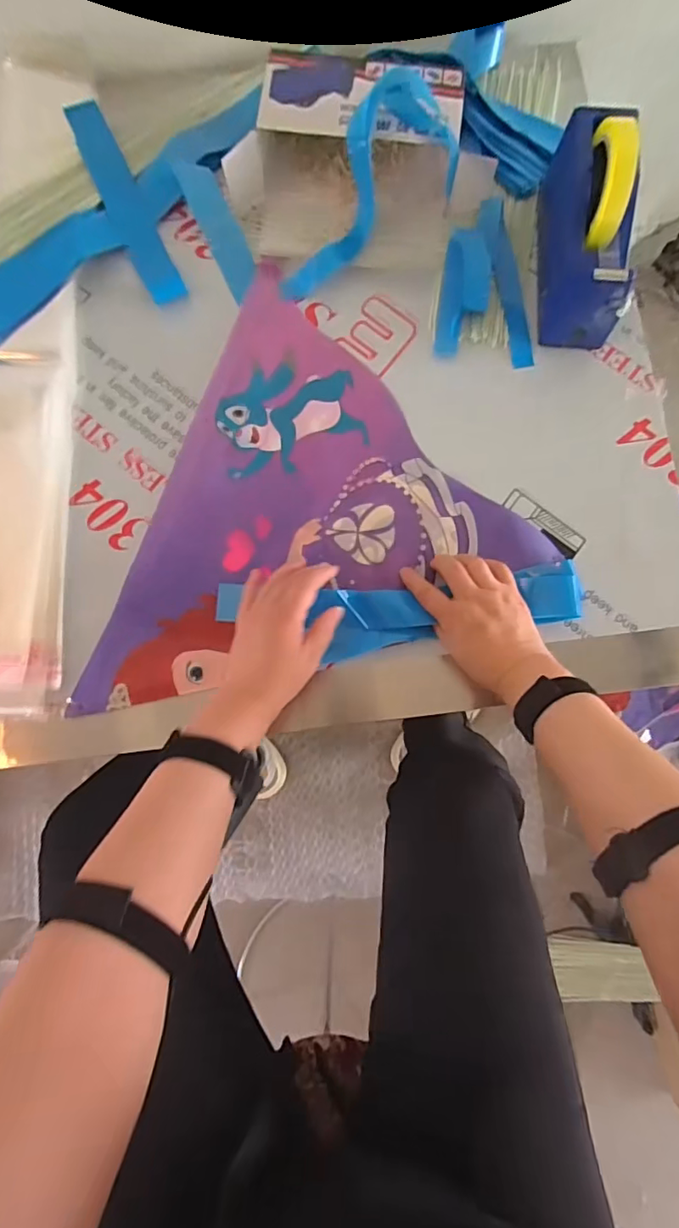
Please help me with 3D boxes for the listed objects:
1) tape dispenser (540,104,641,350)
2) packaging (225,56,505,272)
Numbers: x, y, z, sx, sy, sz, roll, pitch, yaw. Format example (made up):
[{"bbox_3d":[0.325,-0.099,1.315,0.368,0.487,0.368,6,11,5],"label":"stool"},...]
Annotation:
[{"bbox_3d":[0.255,-0.396,0.549,0.069,0.124,0.203,-2,84,0],"label":"tape dispenser"},{"bbox_3d":[0.025,-0.490,0.587,0.279,0.073,0.170,10,84,1],"label":"packaging"}]

